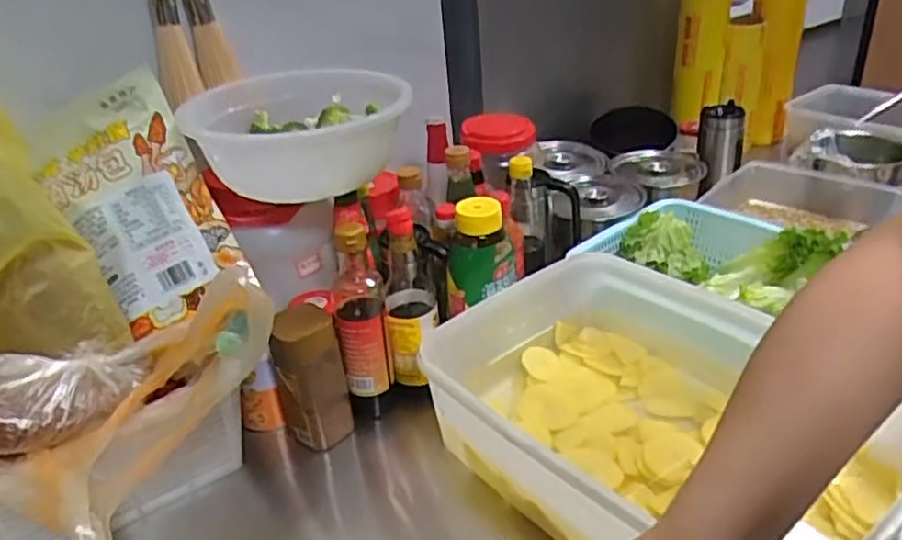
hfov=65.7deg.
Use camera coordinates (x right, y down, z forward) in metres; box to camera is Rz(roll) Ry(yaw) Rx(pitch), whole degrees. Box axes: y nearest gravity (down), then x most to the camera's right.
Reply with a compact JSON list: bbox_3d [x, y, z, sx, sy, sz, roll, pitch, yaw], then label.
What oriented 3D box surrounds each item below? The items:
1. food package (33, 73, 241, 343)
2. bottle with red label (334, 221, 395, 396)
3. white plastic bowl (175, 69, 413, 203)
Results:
[{"bbox_3d":[-0.364,-0.074,0.799,0.178,0.071,0.305,-20,71,-24],"label":"food package"},{"bbox_3d":[-0.105,0.046,0.830,0.060,0.211,0.069,-6,30,-1],"label":"bottle with red label"},{"bbox_3d":[-0.176,-0.165,0.841,0.257,0.085,0.299,-3,30,4],"label":"white plastic bowl"}]

